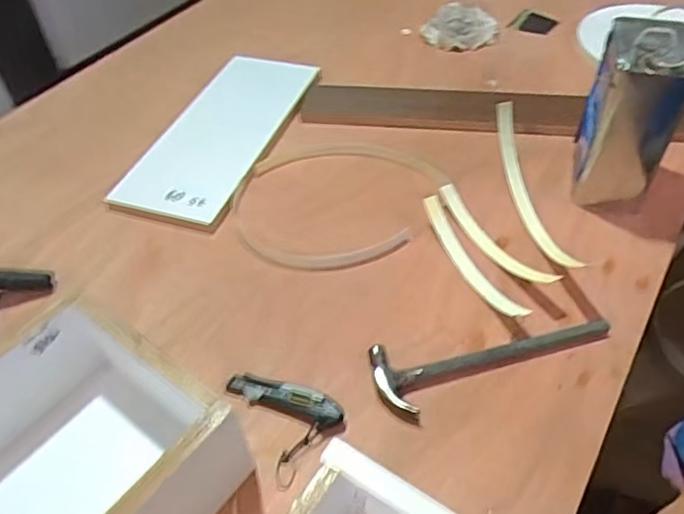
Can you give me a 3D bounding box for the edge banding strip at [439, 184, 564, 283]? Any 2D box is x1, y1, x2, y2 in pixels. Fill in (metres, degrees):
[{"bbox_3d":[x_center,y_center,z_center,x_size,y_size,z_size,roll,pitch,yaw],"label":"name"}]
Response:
[{"bbox_3d":[0.223,-0.027,0.862,0.035,0.039,0.240,-26,51,-20],"label":"edge banding strip"}]

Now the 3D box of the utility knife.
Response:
[{"bbox_3d":[-0.070,0.169,0.710,0.147,0.023,0.035,14,49,15],"label":"utility knife"}]

